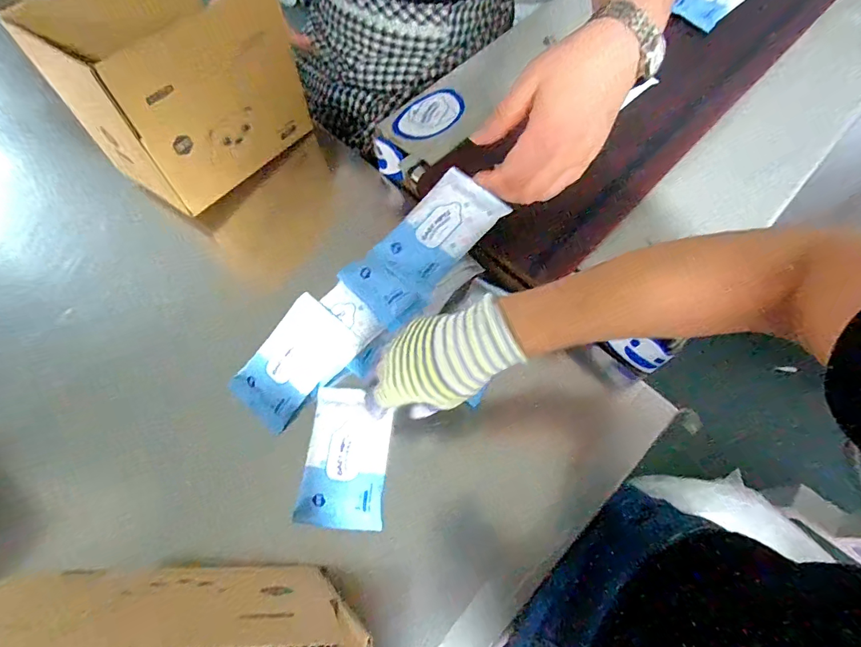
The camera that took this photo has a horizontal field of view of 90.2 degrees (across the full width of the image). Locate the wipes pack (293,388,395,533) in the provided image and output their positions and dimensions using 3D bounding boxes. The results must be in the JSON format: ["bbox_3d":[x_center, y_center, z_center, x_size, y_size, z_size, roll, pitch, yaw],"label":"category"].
[{"bbox_3d":[-0.084,0.134,0.435,0.084,0.017,0.132,5,64,5],"label":"wipes pack"}]

